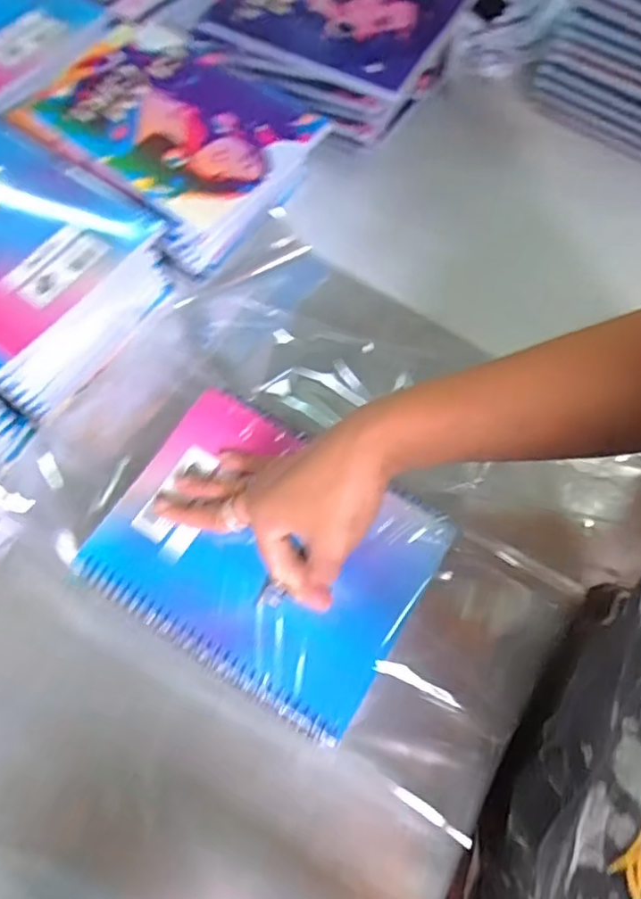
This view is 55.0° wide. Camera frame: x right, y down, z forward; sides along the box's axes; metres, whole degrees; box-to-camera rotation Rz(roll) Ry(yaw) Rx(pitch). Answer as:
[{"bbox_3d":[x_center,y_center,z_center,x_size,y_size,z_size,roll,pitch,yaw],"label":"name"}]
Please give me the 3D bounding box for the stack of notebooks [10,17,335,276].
[{"bbox_3d":[-0.125,-0.259,0.526,0.227,0.070,0.162,37,73,12],"label":"stack of notebooks"}]

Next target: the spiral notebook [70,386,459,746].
[{"bbox_3d":[-0.034,0.062,0.394,0.198,0.008,0.155,30,70,12],"label":"spiral notebook"}]

